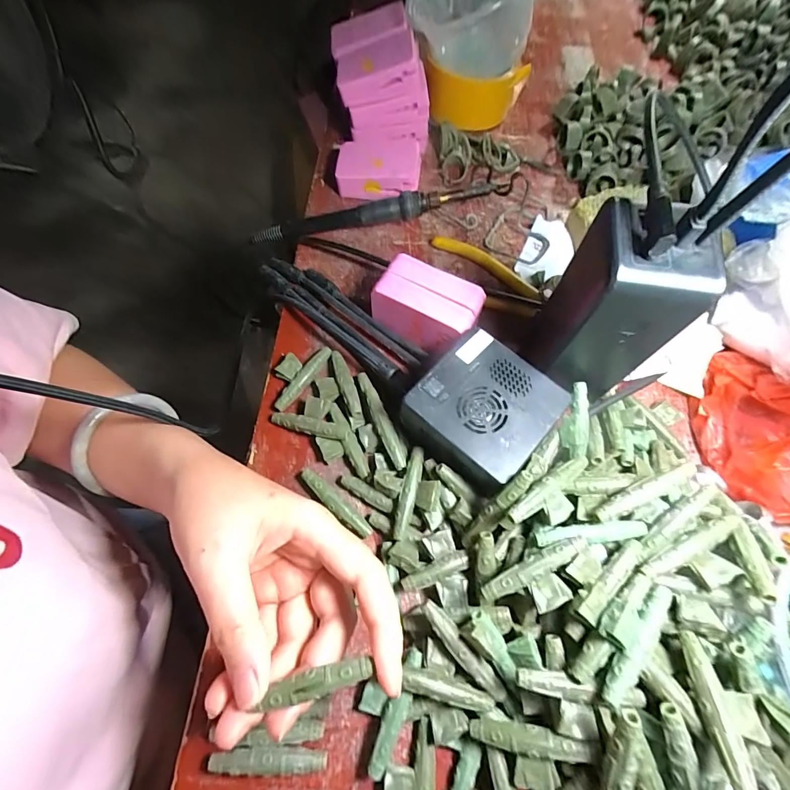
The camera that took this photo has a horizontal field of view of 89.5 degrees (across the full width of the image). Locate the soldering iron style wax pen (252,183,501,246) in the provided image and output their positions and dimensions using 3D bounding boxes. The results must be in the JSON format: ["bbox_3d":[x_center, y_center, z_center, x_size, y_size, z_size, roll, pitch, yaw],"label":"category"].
[{"bbox_3d":[-0.020,-0.152,0.336,0.206,0.023,0.016,-7,66,-3],"label":"soldering iron style wax pen"}]

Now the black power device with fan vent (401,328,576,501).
[{"bbox_3d":[0.054,0.008,0.242,0.073,0.030,0.077,41,72,16],"label":"black power device with fan vent"}]

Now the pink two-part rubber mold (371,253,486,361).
[{"bbox_3d":[0.023,-0.061,0.284,0.071,0.042,0.044,27,69,11],"label":"pink two-part rubber mold"}]

